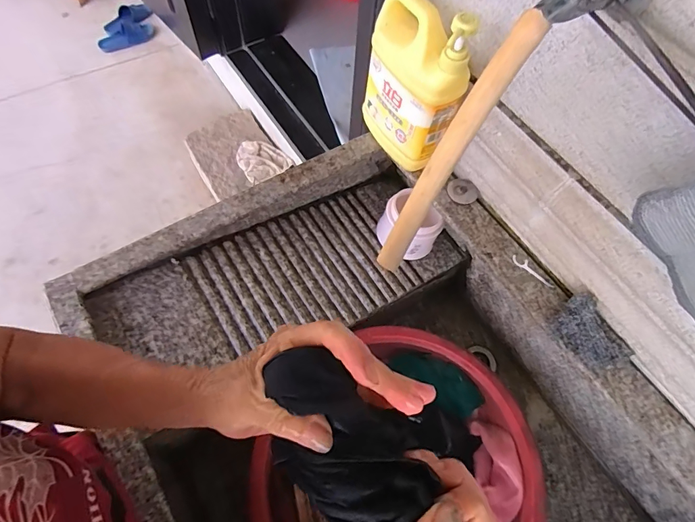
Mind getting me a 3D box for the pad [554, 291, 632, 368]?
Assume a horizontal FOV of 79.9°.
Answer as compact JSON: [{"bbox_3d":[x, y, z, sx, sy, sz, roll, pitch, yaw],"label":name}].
[{"bbox_3d":[0.310,0.094,0.535,0.062,0.016,0.094,-32,81,16],"label":"pad"}]

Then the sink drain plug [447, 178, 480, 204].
[{"bbox_3d":[0.179,-0.109,0.644,0.042,0.011,0.046,1,63,-3],"label":"sink drain plug"}]

